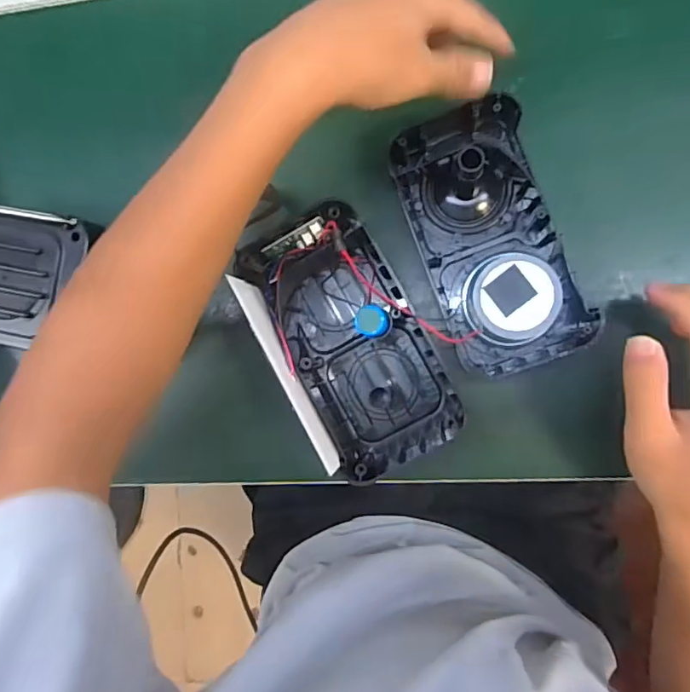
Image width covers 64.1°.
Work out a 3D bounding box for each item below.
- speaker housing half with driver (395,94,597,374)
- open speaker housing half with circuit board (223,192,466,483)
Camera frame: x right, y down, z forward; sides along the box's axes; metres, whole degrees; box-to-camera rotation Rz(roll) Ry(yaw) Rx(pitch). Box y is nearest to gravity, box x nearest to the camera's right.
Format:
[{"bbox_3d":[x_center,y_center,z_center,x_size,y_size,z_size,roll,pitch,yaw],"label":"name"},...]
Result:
[{"bbox_3d":[0.097,-0.075,0.371,0.088,0.042,0.178,-20,86,8],"label":"speaker housing half with driver"},{"bbox_3d":[0.004,0.000,0.375,0.092,0.087,0.177,-28,85,8],"label":"open speaker housing half with circuit board"}]

